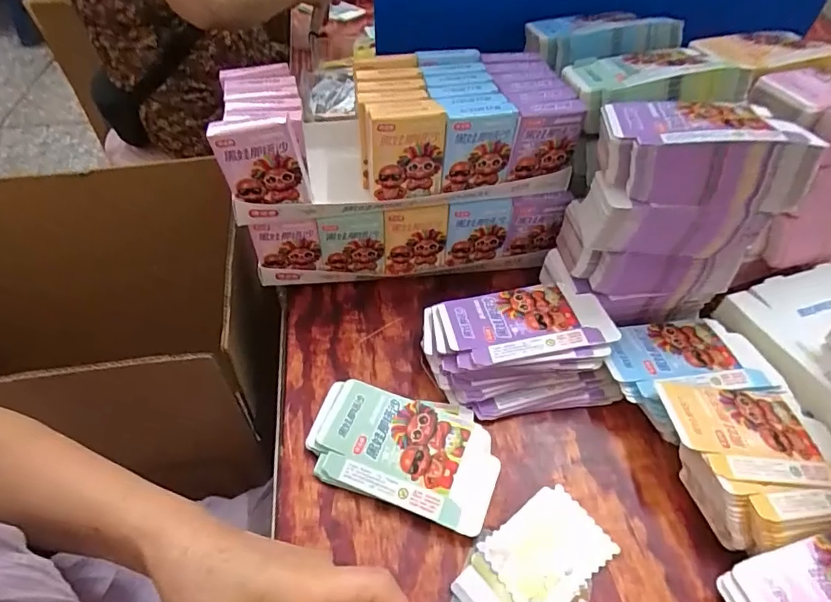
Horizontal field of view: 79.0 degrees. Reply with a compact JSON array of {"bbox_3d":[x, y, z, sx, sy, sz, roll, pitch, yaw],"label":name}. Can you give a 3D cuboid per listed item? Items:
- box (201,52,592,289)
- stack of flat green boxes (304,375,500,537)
[{"bbox_3d":[-0.015,-0.137,0.546,0.327,0.199,0.149,-8,48,-7],"label":"box"},{"bbox_3d":[-0.010,0.121,0.424,0.157,0.026,0.099,16,49,15],"label":"stack of flat green boxes"}]

